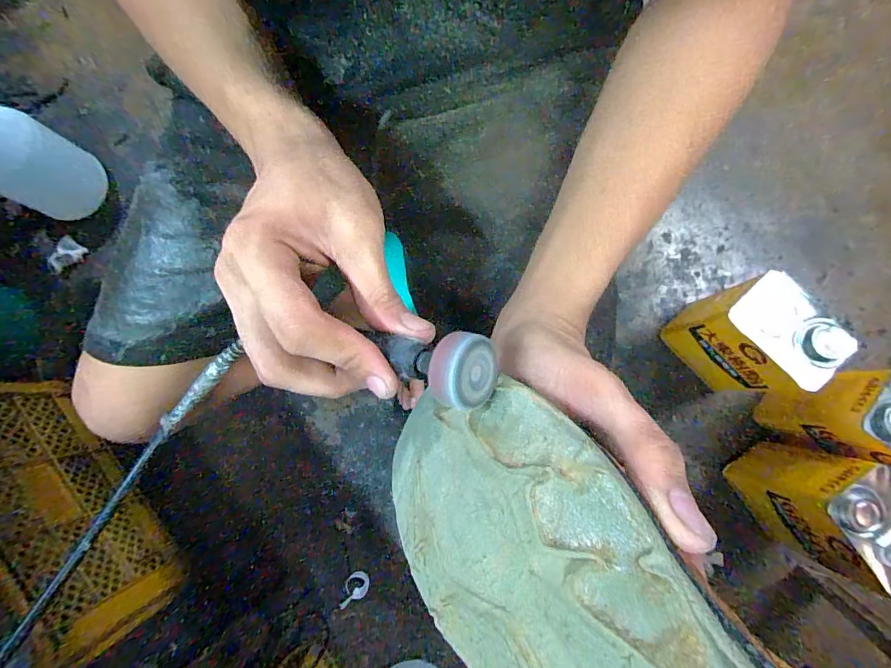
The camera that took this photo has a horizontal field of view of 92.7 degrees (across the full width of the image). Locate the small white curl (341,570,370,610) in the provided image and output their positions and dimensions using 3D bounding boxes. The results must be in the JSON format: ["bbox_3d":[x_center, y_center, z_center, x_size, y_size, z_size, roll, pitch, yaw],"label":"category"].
[{"bbox_3d":[-0.173,0.477,0.798,0.061,0.004,0.045,-16,77,-28],"label":"small white curl"}]

